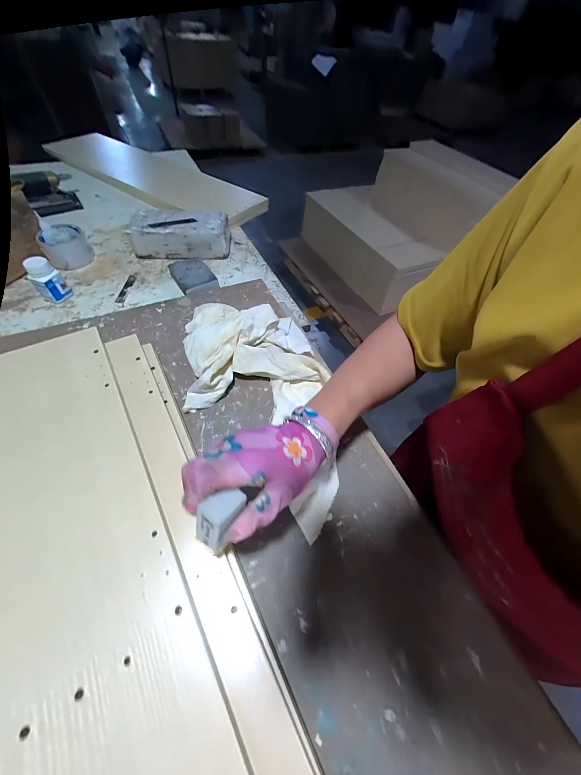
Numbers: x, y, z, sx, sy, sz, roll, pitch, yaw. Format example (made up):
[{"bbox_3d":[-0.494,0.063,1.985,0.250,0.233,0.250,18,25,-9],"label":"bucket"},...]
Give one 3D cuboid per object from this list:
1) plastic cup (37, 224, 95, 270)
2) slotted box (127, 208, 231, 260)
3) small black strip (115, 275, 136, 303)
[{"bbox_3d":[-0.476,-0.299,0.613,0.084,0.059,0.092,-25,60,-22],"label":"plastic cup"},{"bbox_3d":[-0.245,-0.347,0.655,0.212,0.072,0.097,1,54,-5],"label":"slotted box"},{"bbox_3d":[-0.336,-0.201,0.589,0.018,0.004,0.088,2,52,-2],"label":"small black strip"}]

